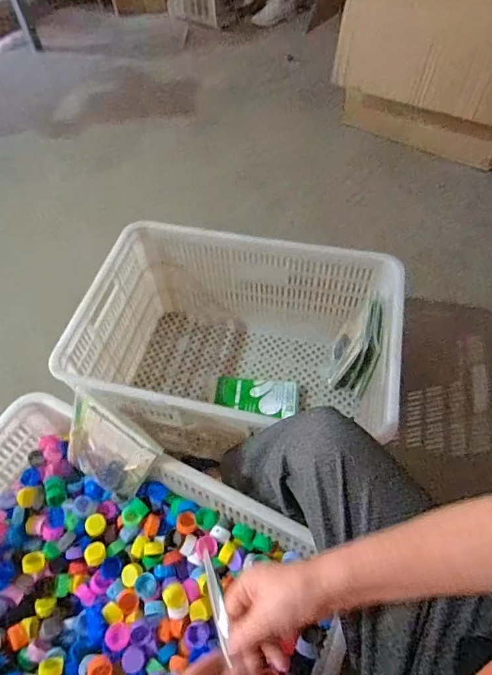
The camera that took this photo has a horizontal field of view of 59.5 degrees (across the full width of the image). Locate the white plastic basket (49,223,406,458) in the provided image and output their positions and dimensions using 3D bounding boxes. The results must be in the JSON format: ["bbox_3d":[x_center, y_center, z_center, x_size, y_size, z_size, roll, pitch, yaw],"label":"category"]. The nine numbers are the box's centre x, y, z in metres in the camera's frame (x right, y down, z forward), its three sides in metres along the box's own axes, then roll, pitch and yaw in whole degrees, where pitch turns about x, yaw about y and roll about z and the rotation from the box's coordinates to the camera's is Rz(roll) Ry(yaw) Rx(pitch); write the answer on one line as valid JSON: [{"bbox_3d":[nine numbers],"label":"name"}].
[{"bbox_3d":[-0.009,0.044,0.955,0.612,0.326,0.415,10,56,9],"label":"white plastic basket"}]

